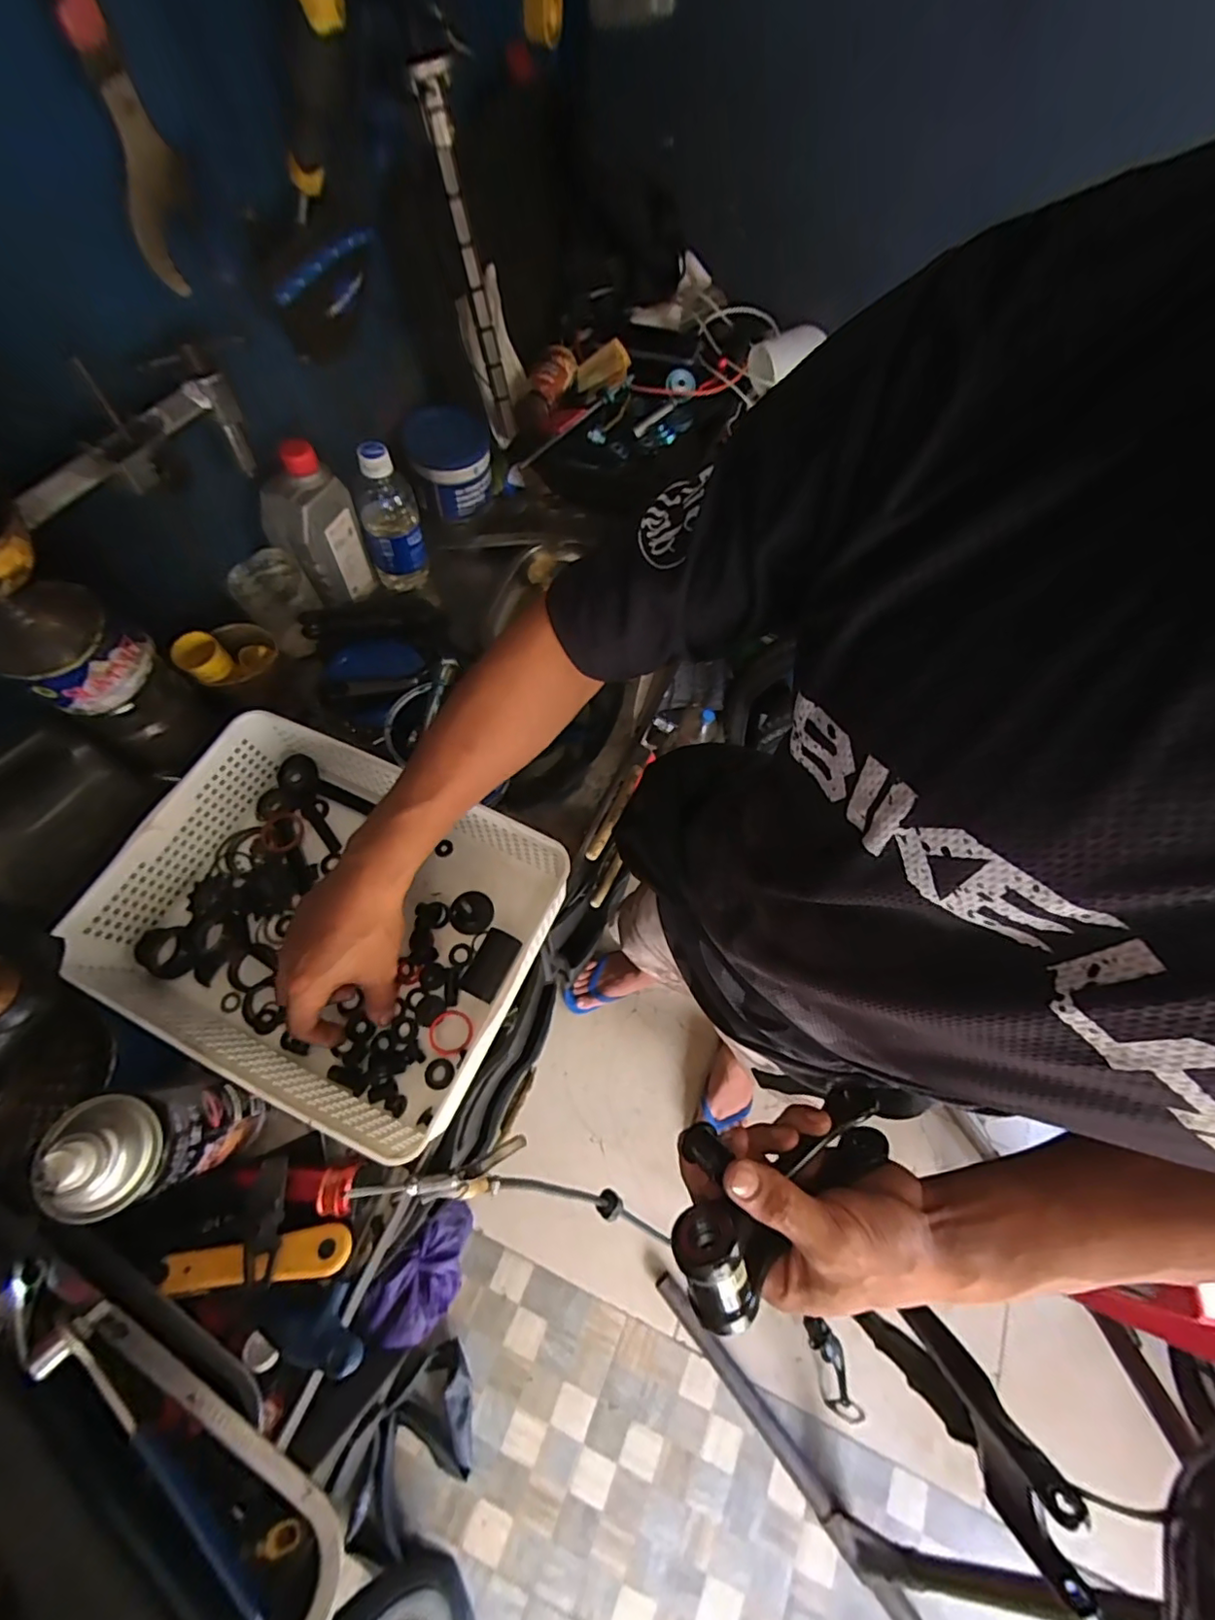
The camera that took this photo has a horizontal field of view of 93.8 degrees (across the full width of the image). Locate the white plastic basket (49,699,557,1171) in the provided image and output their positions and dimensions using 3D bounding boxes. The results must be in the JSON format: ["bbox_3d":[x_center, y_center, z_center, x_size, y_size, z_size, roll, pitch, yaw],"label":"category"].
[{"bbox_3d":[-0.227,0.085,0.470,0.316,0.088,0.244,24,67,8],"label":"white plastic basket"}]

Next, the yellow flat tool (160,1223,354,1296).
[{"bbox_3d":[-0.245,0.317,0.398,0.117,0.018,0.028,-6,67,-6],"label":"yellow flat tool"}]

